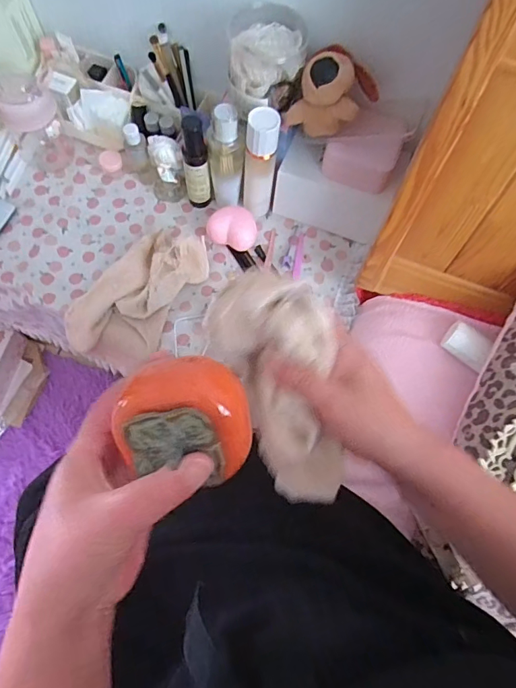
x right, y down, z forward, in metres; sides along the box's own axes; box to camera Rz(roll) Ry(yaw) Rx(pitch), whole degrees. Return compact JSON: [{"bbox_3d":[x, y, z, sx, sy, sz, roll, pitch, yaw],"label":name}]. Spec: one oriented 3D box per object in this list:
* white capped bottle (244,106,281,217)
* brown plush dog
[{"bbox_3d":[0.003,-0.254,0.631,0.041,0.181,0.039,-42,78,-15],"label":"white capped bottle"},{"bbox_3d":[0.096,-0.314,0.553,0.086,0.088,0.091,37,73,10],"label":"brown plush dog"}]

